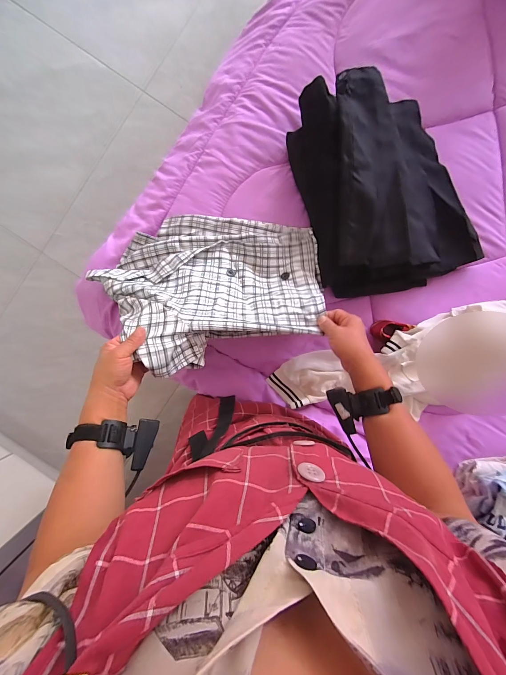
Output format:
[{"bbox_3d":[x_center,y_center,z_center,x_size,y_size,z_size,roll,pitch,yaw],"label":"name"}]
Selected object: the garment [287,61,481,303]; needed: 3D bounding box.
[{"bbox_3d":[0.264,-0.295,0.552,0.327,0.118,0.395,-14,93,1],"label":"garment"}]

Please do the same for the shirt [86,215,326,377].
[{"bbox_3d":[-0.083,-0.100,0.516,0.413,0.209,0.295,6,93,0],"label":"shirt"}]

